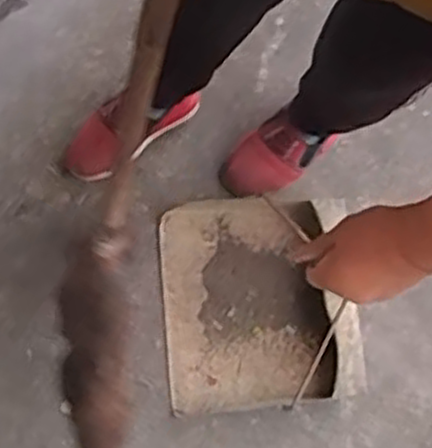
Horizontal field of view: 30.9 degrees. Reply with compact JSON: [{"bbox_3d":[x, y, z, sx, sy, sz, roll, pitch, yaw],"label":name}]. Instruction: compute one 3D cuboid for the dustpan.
[{"bbox_3d":[0.058,0.106,1.134,0.269,0.087,0.307,-5,76,-2],"label":"dustpan"}]

